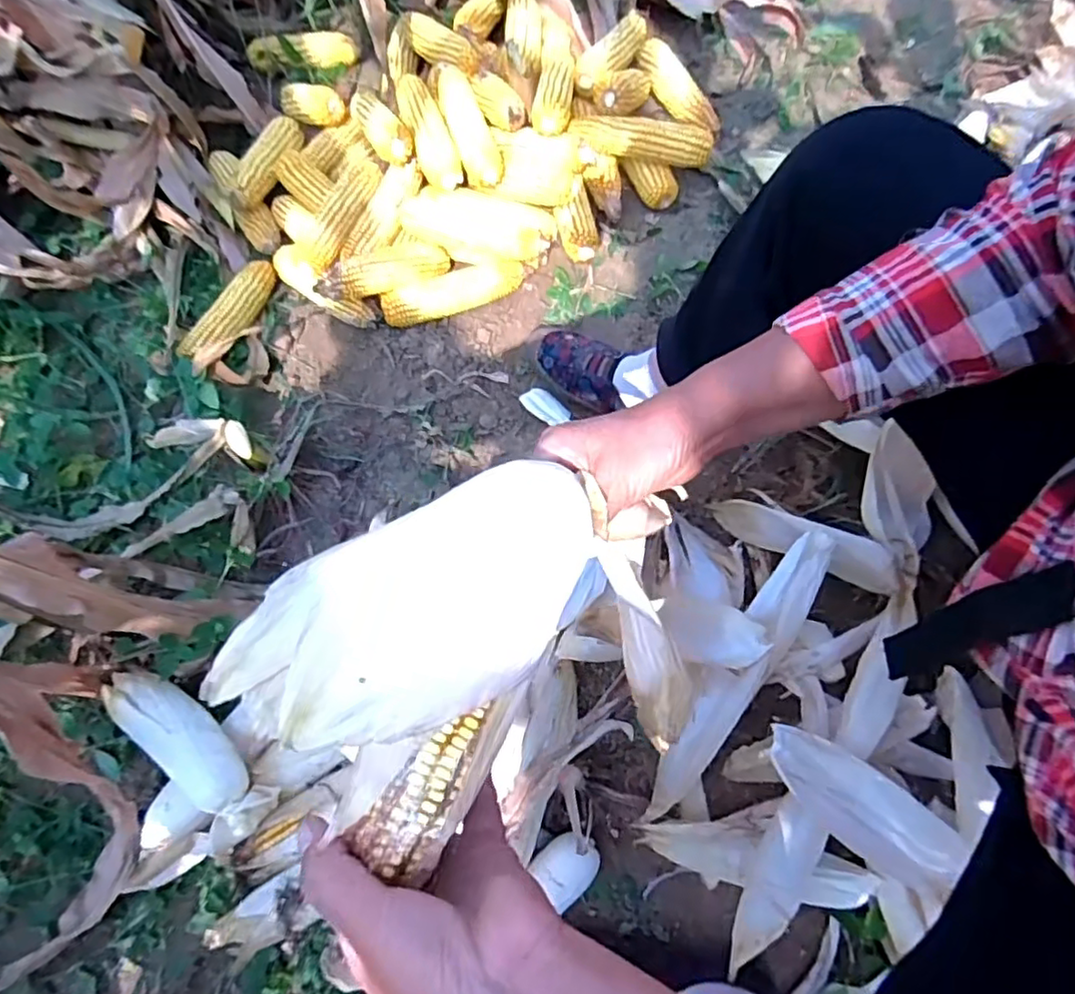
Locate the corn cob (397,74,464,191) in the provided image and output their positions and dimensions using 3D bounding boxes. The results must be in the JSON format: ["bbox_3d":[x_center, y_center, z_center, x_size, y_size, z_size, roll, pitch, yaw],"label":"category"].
[{"bbox_3d":[-0.155,-0.515,0.911,0.054,0.044,0.181,-19,68,-4],"label":"corn cob"}]

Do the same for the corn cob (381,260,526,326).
[{"bbox_3d":[-0.117,-0.284,0.888,0.198,0.051,0.056,-18,68,-3],"label":"corn cob"}]

